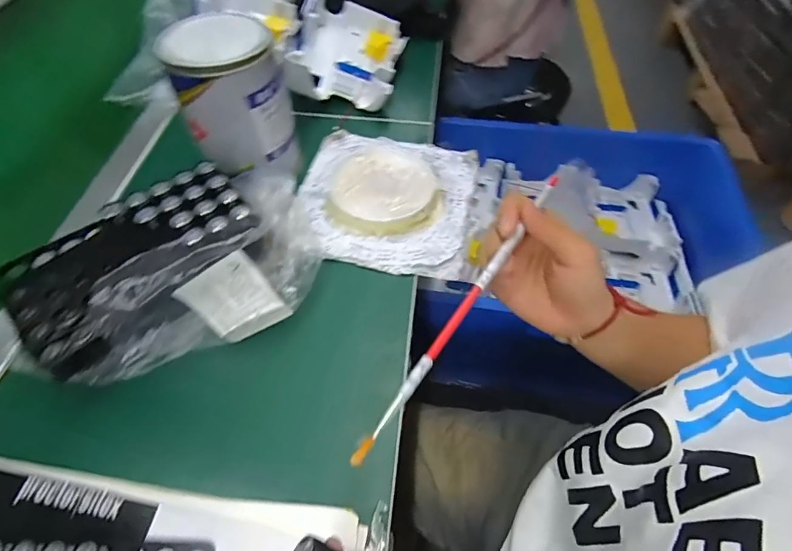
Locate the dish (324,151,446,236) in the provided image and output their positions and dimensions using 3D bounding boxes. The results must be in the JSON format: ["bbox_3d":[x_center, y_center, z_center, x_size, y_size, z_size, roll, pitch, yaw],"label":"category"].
[{"bbox_3d":[-0.010,-0.098,0.496,0.124,0.015,0.122,1,56,-1],"label":"dish"}]

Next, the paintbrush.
[{"bbox_3d":[0.048,0.007,0.256,0.006,0.005,0.236,30,55,18],"label":"paintbrush"}]

